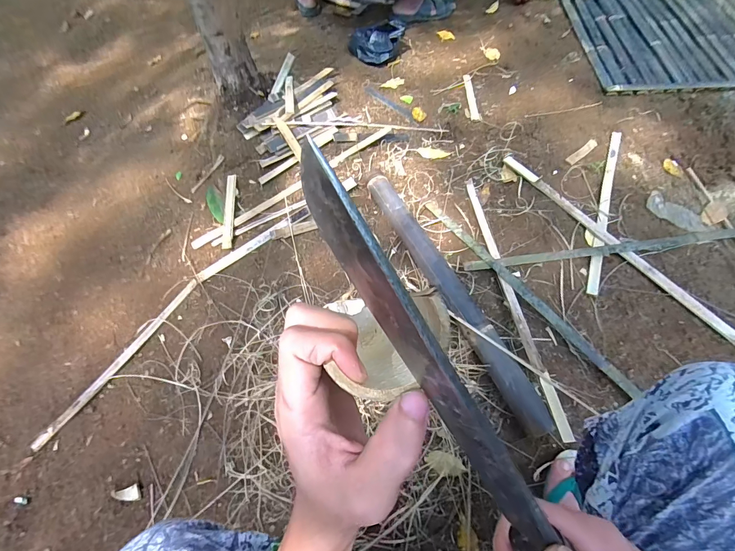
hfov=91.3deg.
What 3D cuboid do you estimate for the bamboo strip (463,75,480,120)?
[{"bbox_3d":[0.367,-0.637,1.270,0.032,0.008,0.242,-1,59,4],"label":"bamboo strip"}]

